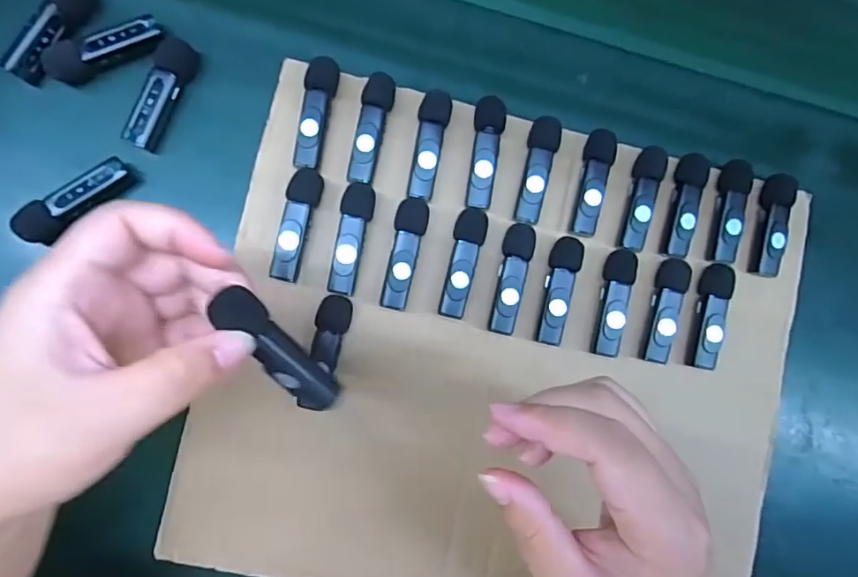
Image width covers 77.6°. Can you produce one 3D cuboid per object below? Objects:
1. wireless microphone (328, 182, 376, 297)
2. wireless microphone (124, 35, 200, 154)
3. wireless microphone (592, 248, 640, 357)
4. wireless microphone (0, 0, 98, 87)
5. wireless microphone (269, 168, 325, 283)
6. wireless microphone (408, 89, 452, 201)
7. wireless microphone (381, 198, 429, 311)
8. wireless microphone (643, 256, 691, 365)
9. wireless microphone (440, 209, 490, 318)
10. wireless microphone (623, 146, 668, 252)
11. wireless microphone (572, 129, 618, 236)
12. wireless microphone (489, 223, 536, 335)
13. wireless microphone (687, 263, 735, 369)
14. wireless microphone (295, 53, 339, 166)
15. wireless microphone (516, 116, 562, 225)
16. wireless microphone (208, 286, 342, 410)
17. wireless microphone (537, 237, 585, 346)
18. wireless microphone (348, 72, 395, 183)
[{"bbox_3d":[-0.044,-0.029,0.309,0.019,0.016,0.065,8,86,-6],"label":"wireless microphone"},{"bbox_3d":[-0.153,-0.110,0.308,0.019,0.017,0.064,20,85,-5],"label":"wireless microphone"},{"bbox_3d":[0.113,0.009,0.323,0.017,0.017,0.065,11,86,-6],"label":"wireless microphone"},{"bbox_3d":[-0.212,-0.146,0.301,0.019,0.016,0.064,31,84,-4],"label":"wireless microphone"},{"bbox_3d":[-0.076,-0.037,0.307,0.017,0.015,0.065,14,86,-5],"label":"wireless microphone"},{"bbox_3d":[0.000,-0.085,0.317,0.018,0.013,0.063,10,86,-6],"label":"wireless microphone"},{"bbox_3d":[-0.014,-0.020,0.313,0.018,0.016,0.066,13,86,-6],"label":"wireless microphone"},{"bbox_3d":[0.145,0.013,0.326,0.016,0.018,0.064,16,85,-5],"label":"wireless microphone"},{"bbox_3d":[0.021,-0.015,0.315,0.018,0.012,0.065,13,86,-6],"label":"wireless microphone"},{"bbox_3d":[0.133,-0.055,0.330,0.018,0.011,0.063,10,86,-6],"label":"wireless microphone"},{"bbox_3d":[0.100,-0.065,0.329,0.017,0.017,0.066,13,86,-5],"label":"wireless microphone"},{"bbox_3d":[0.050,-0.006,0.318,0.018,0.011,0.066,11,86,-6],"label":"wireless microphone"},{"bbox_3d":[0.174,0.017,0.331,0.015,0.018,0.064,13,86,-5],"label":"wireless microphone"},{"bbox_3d":[-0.067,-0.102,0.312,0.017,0.016,0.064,12,86,-6],"label":"wireless microphone"},{"bbox_3d":[0.066,-0.071,0.326,0.019,0.018,0.064,10,86,-6],"label":"wireless microphone"},{"bbox_3d":[-0.060,0.025,0.213,0.016,0.012,0.061,-42,106,-7],"label":"wireless microphone"},{"bbox_3d":[0.078,0.002,0.320,0.018,0.014,0.064,12,86,-6],"label":"wireless microphone"},{"bbox_3d":[-0.034,-0.093,0.314,0.019,0.014,0.064,9,86,-6],"label":"wireless microphone"}]

